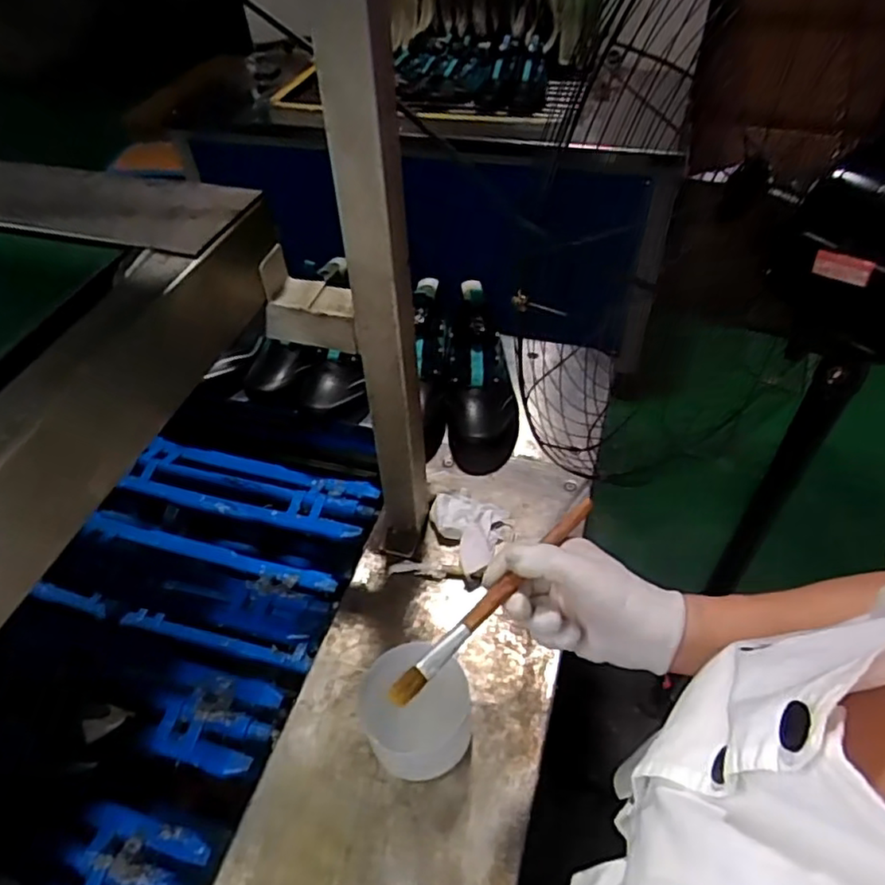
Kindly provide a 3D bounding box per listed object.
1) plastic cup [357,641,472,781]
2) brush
[{"bbox_3d":[-0.025,0.240,0.556,0.092,0.080,0.081,35,58,28],"label":"plastic cup"},{"bbox_3d":[0.037,0.101,0.421,0.188,0.010,0.012,-41,59,-20],"label":"brush"}]

